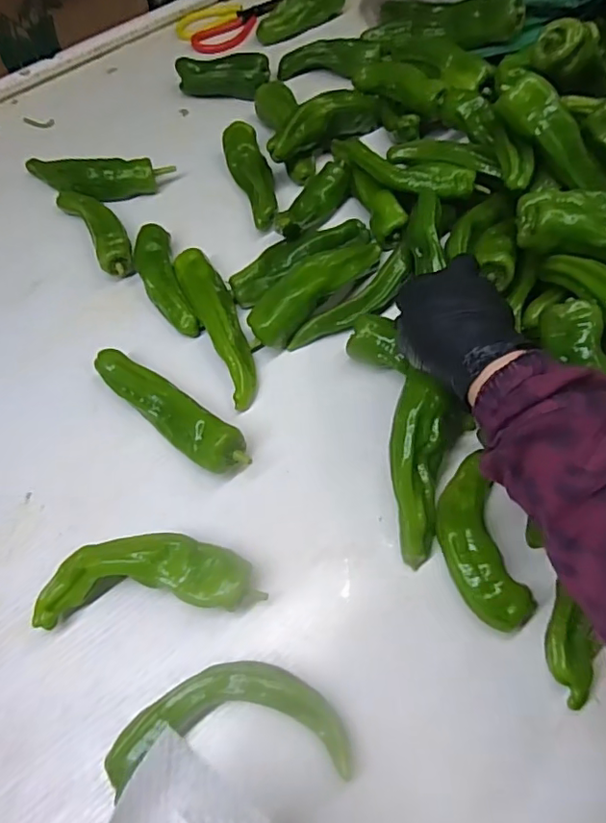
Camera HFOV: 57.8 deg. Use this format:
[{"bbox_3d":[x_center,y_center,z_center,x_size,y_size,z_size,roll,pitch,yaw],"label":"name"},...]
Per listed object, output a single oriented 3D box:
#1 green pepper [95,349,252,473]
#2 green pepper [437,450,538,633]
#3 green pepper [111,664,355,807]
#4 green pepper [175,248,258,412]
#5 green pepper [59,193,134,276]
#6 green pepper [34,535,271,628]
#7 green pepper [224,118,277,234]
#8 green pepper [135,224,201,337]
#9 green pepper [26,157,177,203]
[{"bbox_3d":[-0.109,0.000,0.447,0.157,0.042,0.036,35,70,19],"label":"green pepper"},{"bbox_3d":[0.119,0.091,0.379,0.047,0.029,0.114,-15,63,-5],"label":"green pepper"},{"bbox_3d":[-0.045,0.197,0.350,0.142,0.033,0.064,-4,62,1],"label":"green pepper"},{"bbox_3d":[-0.074,-0.078,0.487,0.038,0.036,0.161,-21,63,-8],"label":"green pepper"},{"bbox_3d":[-0.202,-0.179,0.546,0.036,0.031,0.126,-32,66,-13],"label":"green pepper"},{"bbox_3d":[-0.109,0.119,0.391,0.152,0.043,0.052,-5,62,0],"label":"green pepper"},{"bbox_3d":[-0.051,-0.243,0.572,0.036,0.035,0.140,-18,63,-6],"label":"green pepper"},{"bbox_3d":[-0.130,-0.122,0.513,0.036,0.031,0.121,-19,63,-7],"label":"green pepper"},{"bbox_3d":[-0.223,-0.245,0.582,0.160,0.039,0.065,1,63,3],"label":"green pepper"}]

